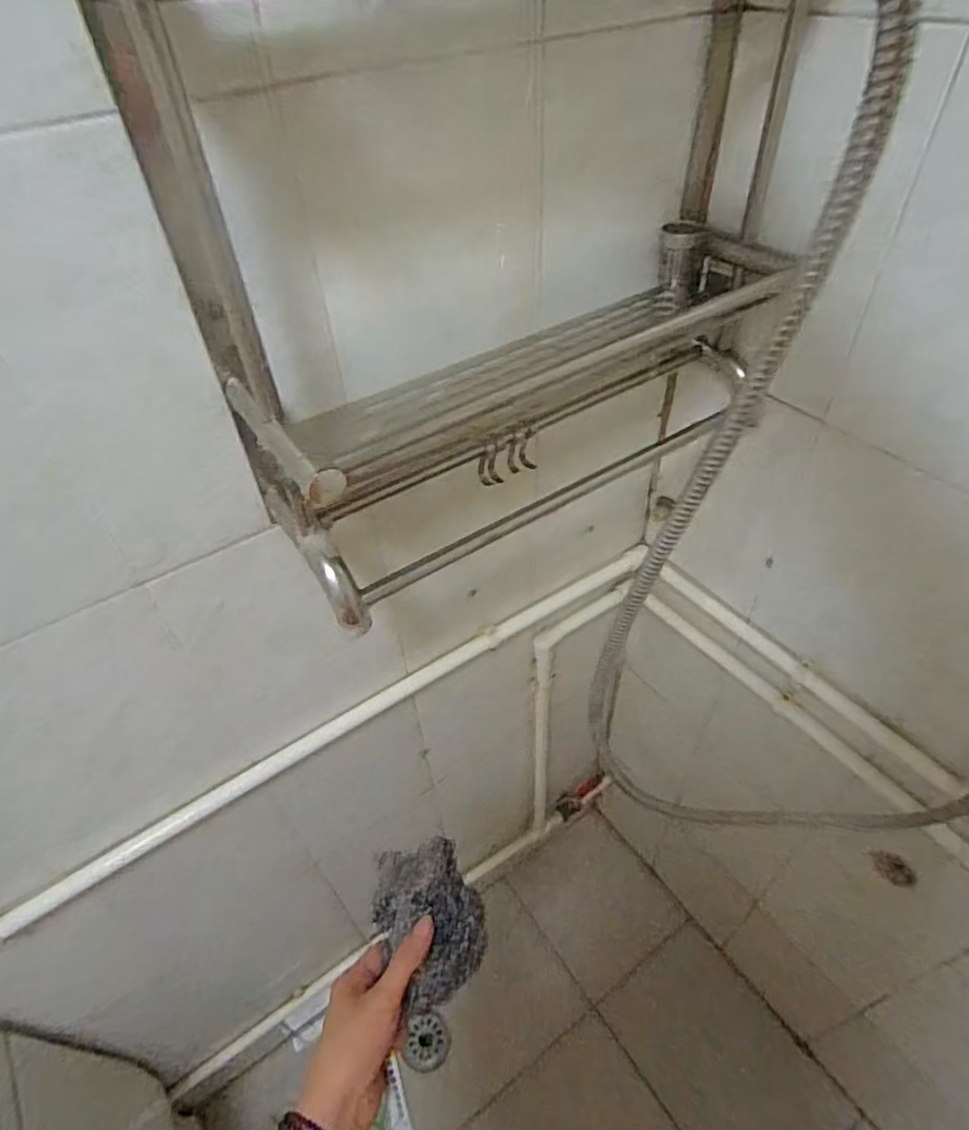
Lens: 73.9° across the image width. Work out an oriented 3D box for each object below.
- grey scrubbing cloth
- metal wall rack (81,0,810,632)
[{"bbox_3d":[-0.045,0.279,0.515,0.080,0.041,0.127,-14,46,-10],"label":"grey scrubbing cloth"},{"bbox_3d":[0.047,-0.224,0.481,0.490,0.413,0.149,-26,50,-21],"label":"metal wall rack"}]

